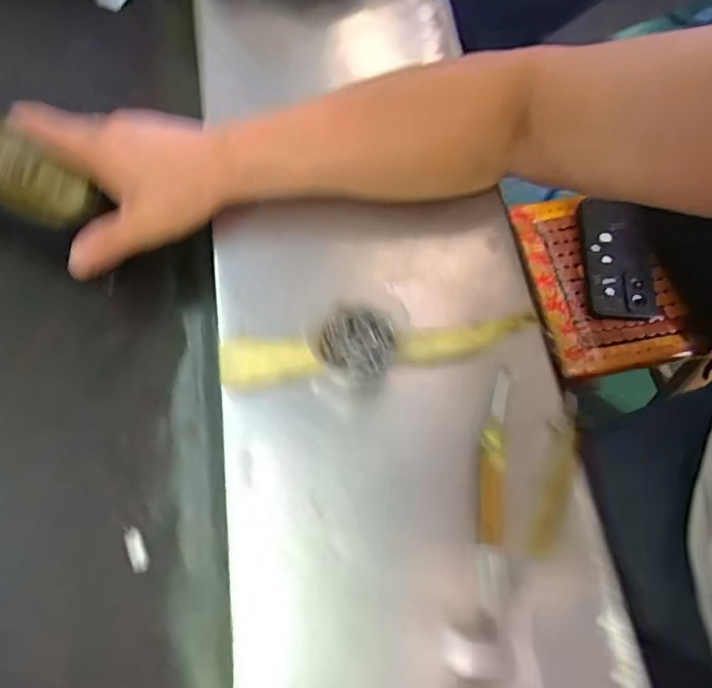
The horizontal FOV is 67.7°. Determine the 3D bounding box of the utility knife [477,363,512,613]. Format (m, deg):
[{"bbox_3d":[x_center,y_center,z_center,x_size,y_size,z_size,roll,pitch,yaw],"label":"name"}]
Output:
[{"bbox_3d":[0.083,0.086,0.320,0.018,0.008,0.135,4,82,-1],"label":"utility knife"}]

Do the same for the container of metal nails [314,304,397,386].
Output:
[{"bbox_3d":[0.001,0.002,0.350,0.050,0.031,0.047,1,69,-2],"label":"container of metal nails"}]

